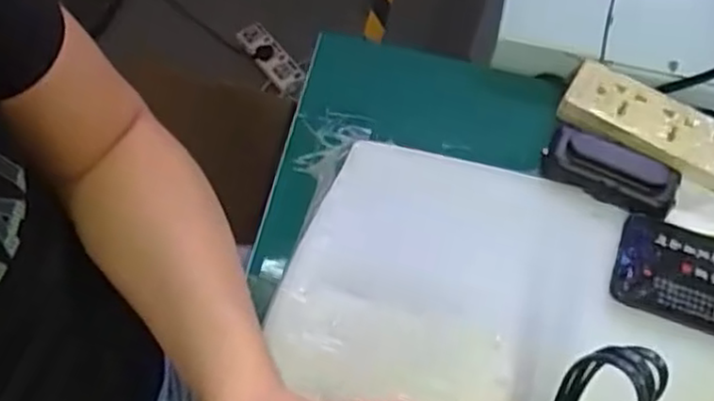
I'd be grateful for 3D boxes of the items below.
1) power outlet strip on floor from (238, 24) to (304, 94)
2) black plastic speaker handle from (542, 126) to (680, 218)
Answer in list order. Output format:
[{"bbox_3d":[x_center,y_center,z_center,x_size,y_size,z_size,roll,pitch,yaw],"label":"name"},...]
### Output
[{"bbox_3d":[-0.194,-0.323,1.544,0.062,0.025,0.189,-34,73,-15],"label":"power outlet strip on floor"},{"bbox_3d":[0.208,-0.026,0.561,0.104,0.021,0.049,27,69,9],"label":"black plastic speaker handle"}]

